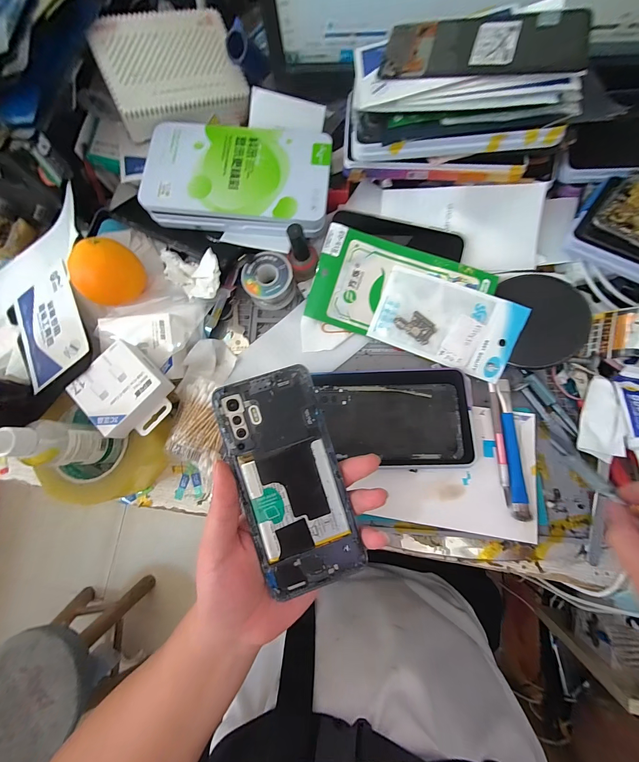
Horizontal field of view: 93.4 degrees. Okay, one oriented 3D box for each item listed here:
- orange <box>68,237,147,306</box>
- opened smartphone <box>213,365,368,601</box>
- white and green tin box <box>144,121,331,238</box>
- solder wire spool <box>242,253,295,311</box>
[{"bbox_3d":[-0.226,-0.117,0.325,0.056,0.056,0.068,29,82,10],"label":"orange"},{"bbox_3d":[-0.021,0.071,0.222,0.070,0.014,0.157,-18,88,4],"label":"opened smartphone"},{"bbox_3d":[-0.086,-0.217,0.311,0.188,0.019,0.111,8,86,6],"label":"white and green tin box"},{"bbox_3d":[-0.056,-0.112,0.339,0.053,0.038,0.051,-1,78,5],"label":"solder wire spool"}]

